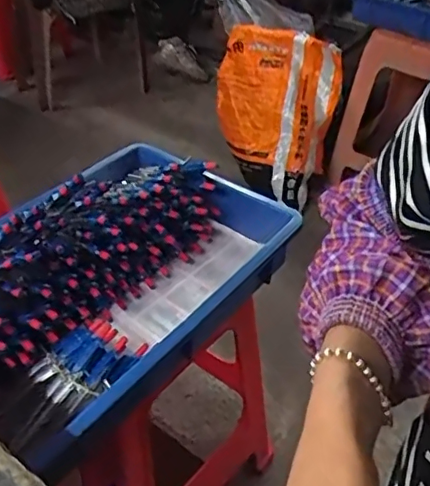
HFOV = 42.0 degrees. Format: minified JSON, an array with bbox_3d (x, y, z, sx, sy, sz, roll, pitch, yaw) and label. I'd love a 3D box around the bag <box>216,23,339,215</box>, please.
[{"bbox_3d":[0.146,-0.324,1.464,0.311,0.448,0.083,12,4,3],"label":"bag"}]

